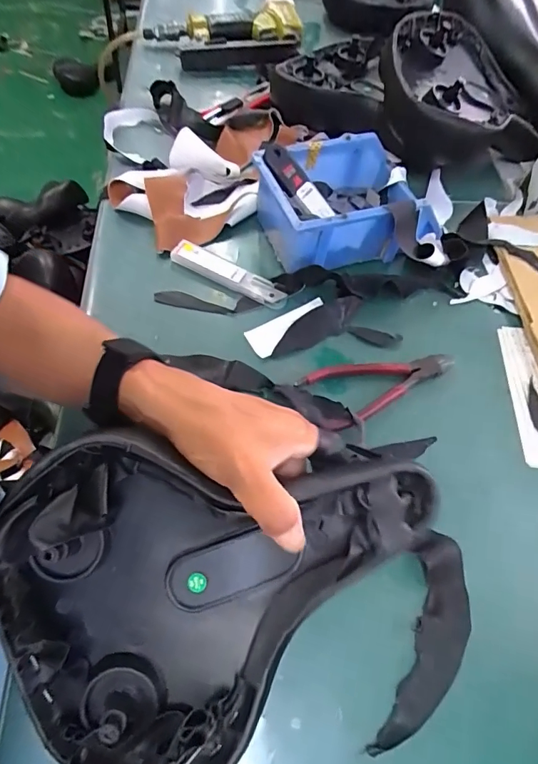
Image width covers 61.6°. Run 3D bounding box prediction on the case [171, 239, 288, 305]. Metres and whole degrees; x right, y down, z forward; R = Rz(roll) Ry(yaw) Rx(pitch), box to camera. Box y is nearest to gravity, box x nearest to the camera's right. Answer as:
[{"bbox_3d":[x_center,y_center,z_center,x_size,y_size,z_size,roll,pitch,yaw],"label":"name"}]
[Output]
[{"bbox_3d":[-0.043,-0.111,0.459,0.121,0.012,0.025,28,62,11],"label":"case"}]

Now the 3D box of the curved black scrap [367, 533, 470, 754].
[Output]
[{"bbox_3d":[0.112,0.179,0.314,0.050,0.007,0.142,23,65,-1],"label":"curved black scrap"}]

